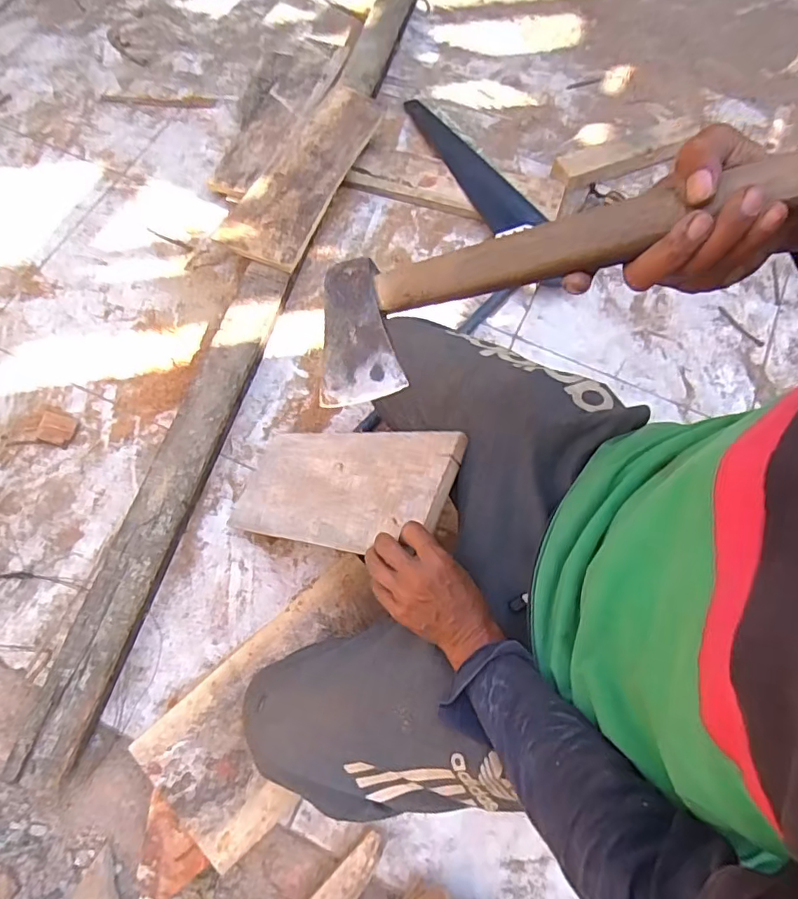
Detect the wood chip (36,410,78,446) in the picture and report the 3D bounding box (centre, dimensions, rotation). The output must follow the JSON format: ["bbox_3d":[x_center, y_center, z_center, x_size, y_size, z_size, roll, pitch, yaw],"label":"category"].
[{"bbox_3d":[-0.532,-0.033,0.829,0.054,0.012,0.048,12,69,5],"label":"wood chip"}]

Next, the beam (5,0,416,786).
[{"bbox_3d":[-0.219,-0.335,0.936,0.116,0.056,1.642,15,70,6],"label":"beam"}]

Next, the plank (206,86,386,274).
[{"bbox_3d":[-0.167,-0.505,0.959,0.144,0.025,0.419,21,70,7],"label":"plank"}]

